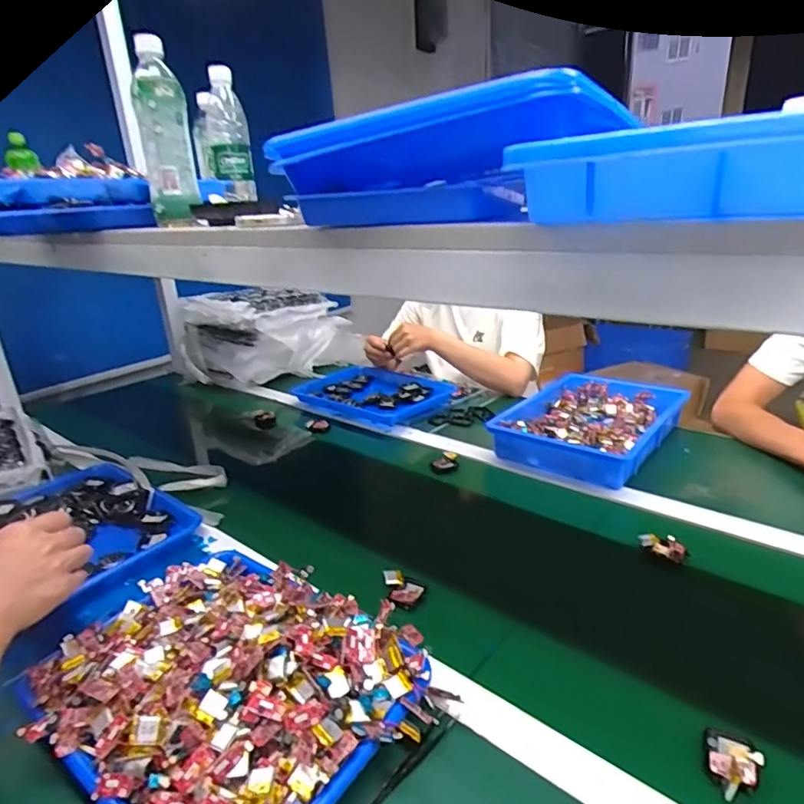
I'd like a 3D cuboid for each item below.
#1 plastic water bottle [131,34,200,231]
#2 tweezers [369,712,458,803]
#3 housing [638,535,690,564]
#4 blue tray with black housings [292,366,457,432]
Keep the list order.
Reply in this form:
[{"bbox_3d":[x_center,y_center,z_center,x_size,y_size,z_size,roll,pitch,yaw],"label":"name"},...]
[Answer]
[{"bbox_3d":[-0.305,-0.346,0.685,0.058,0.213,0.073,-12,22,-18],"label":"plastic water bottle"},{"bbox_3d":[0.006,0.299,0.444,0.110,0.010,0.012,-23,28,-39],"label":"tweezers"},{"bbox_3d":[0.332,0.182,0.677,0.029,0.018,0.055,-23,27,-39],"label":"housing"},{"bbox_3d":[-0.063,-0.019,1.250,0.353,0.044,0.242,14,28,41],"label":"blue tray with black housings"}]

